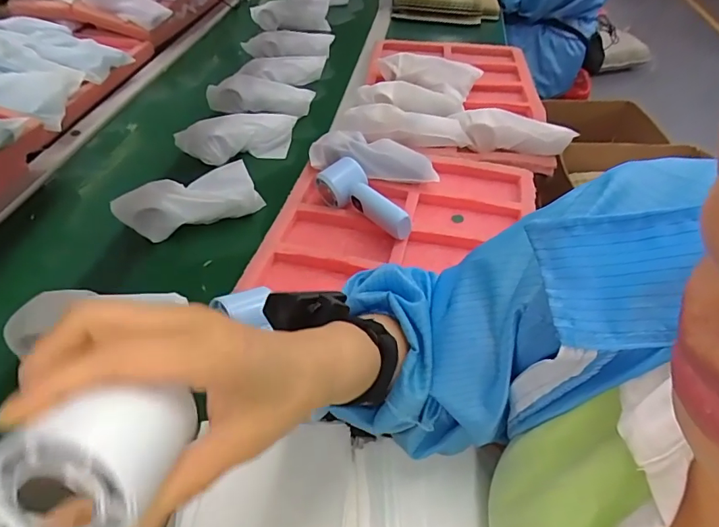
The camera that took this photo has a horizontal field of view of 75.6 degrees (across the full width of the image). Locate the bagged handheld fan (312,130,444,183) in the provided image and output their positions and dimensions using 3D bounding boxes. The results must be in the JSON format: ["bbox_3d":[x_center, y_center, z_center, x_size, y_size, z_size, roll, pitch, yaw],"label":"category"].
[{"bbox_3d":[0.020,-0.153,0.673,0.185,0.048,0.063,7,47,7],"label":"bagged handheld fan"}]

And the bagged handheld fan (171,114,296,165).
[{"bbox_3d":[-0.192,-0.208,0.764,0.203,0.064,0.055,-19,49,-17],"label":"bagged handheld fan"}]

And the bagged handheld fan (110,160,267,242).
[{"bbox_3d":[-0.231,-0.089,0.631,0.188,0.075,0.054,-17,49,-15],"label":"bagged handheld fan"}]

